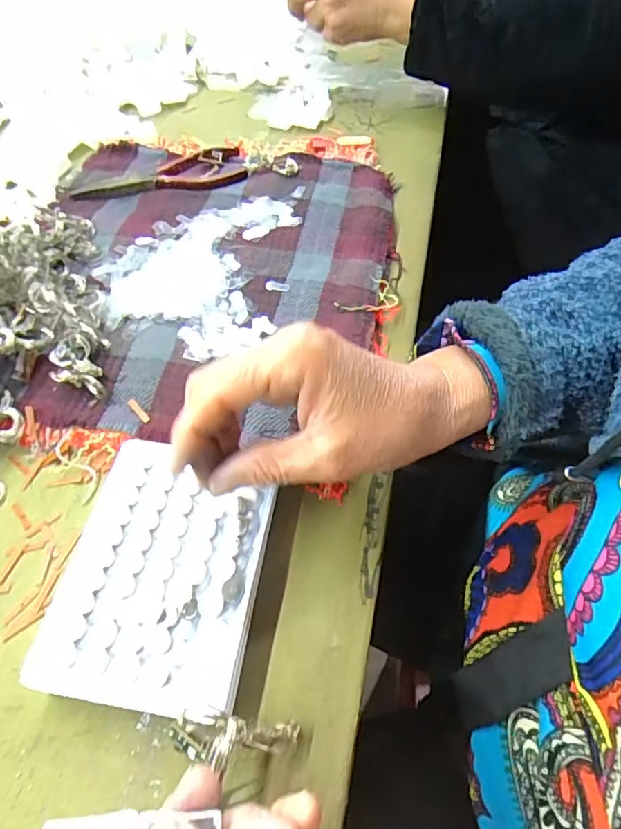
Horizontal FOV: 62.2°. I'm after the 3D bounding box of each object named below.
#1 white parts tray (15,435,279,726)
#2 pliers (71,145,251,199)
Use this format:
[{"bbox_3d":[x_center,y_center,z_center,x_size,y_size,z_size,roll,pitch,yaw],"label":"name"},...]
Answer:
[{"bbox_3d":[-0.073,0.078,0.265,0.094,0.023,0.126,8,55,6],"label":"white parts tray"},{"bbox_3d":[-0.134,-0.212,0.465,0.153,0.008,0.053,-19,57,-12],"label":"pliers"}]

